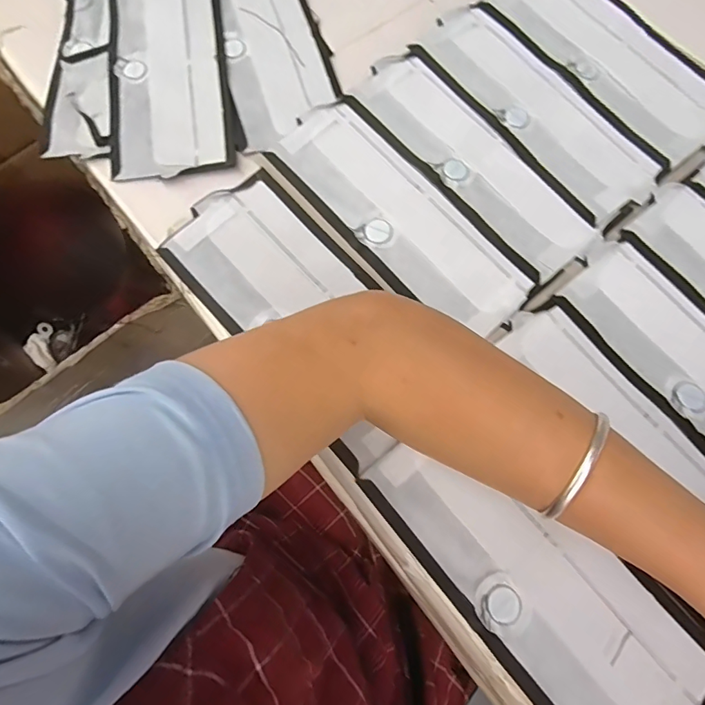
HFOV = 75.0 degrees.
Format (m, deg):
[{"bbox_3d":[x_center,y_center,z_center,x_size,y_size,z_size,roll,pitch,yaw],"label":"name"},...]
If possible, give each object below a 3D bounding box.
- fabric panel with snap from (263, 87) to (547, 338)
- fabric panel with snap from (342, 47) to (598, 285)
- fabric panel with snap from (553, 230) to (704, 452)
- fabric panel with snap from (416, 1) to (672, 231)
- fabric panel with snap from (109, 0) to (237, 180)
[{"bbox_3d":[0.038,-0.109,0.364,0.090,0.004,0.232,-41,79,-9],"label":"fabric panel with snap"},{"bbox_3d":[0.098,-0.161,0.382,0.083,0.007,0.235,-37,78,-9],"label":"fabric panel with snap"},{"bbox_3d":[0.260,0.019,0.331,0.093,0.010,0.235,-39,79,-9],"label":"fabric panel with snap"},{"bbox_3d":[0.163,-0.216,0.396,0.085,0.004,0.235,-39,79,-9],"label":"fabric panel with snap"},{"bbox_3d":[-0.174,-0.269,0.430,0.109,0.008,0.233,-9,76,-2],"label":"fabric panel with snap"}]

